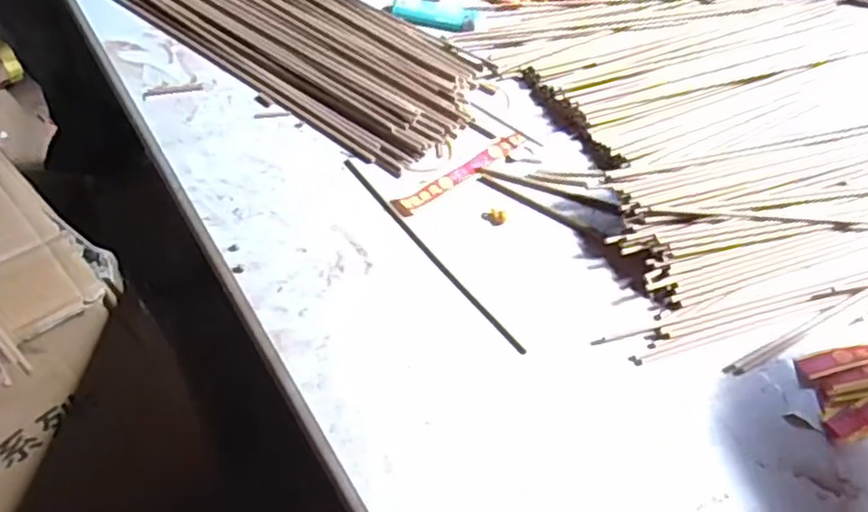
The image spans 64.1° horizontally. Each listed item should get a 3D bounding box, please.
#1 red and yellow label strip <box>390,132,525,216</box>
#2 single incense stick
[{"bbox_3d":[0.021,-0.062,0.514,0.123,0.005,0.016,-34,60,-23],"label":"red and yellow label strip"},{"bbox_3d":[-0.005,-0.005,0.465,0.005,0.004,0.193,-31,59,-22],"label":"single incense stick"}]

